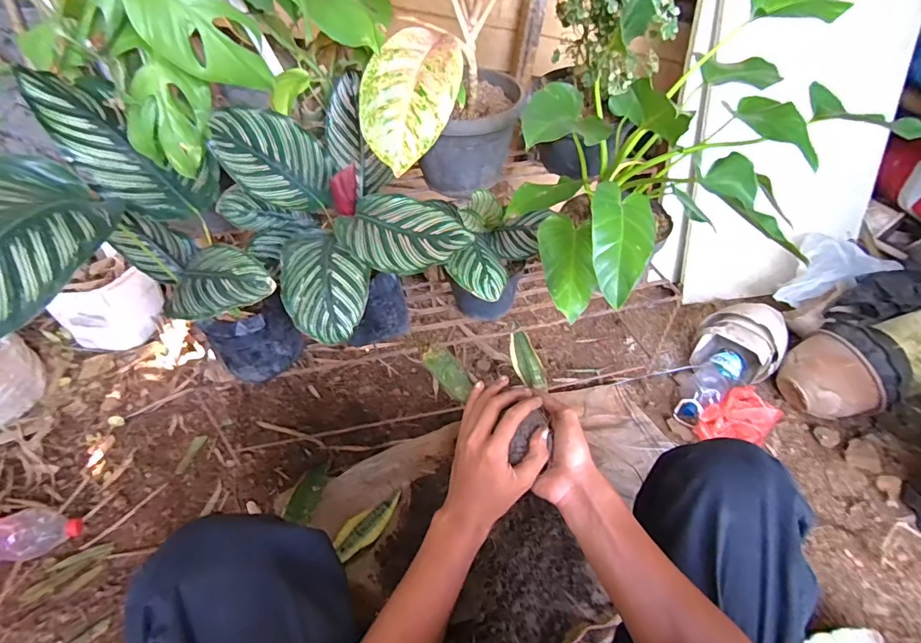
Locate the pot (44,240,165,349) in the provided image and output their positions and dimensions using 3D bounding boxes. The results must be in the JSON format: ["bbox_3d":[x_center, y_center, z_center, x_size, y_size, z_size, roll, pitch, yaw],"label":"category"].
[{"bbox_3d":[-0.956,-0.029,1.271,0.177,0.223,0.173,16,41,15],"label":"pot"}]

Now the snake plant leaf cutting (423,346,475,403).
[{"bbox_3d":[-0.016,0.058,0.550,0.034,0.007,0.076,-49,55,2],"label":"snake plant leaf cutting"}]

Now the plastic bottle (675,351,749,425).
[{"bbox_3d":[0.607,0.161,1.128,0.094,0.062,0.232,35,68,32],"label":"plastic bottle"}]

